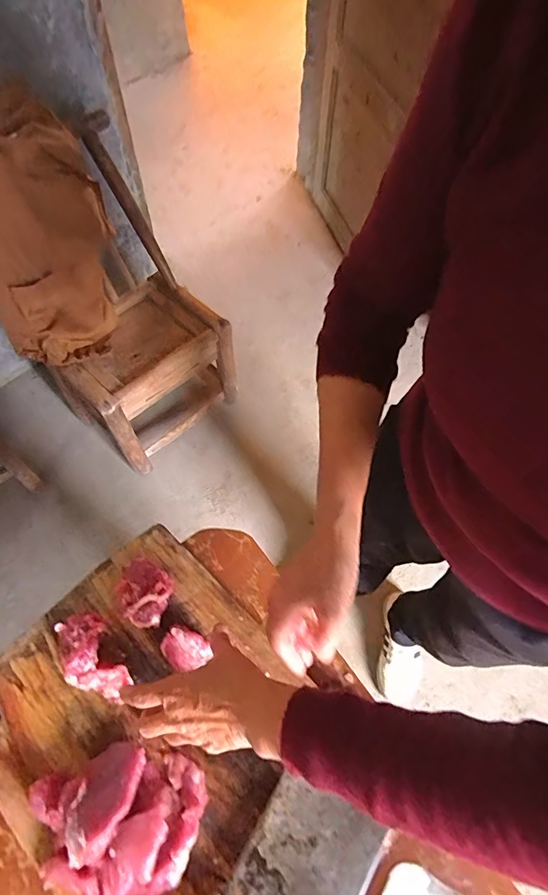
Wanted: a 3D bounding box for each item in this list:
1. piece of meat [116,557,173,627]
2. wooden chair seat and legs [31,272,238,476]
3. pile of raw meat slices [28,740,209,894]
[{"bbox_3d":[-0.142,0.158,0.490,0.063,0.032,0.057,29,64,14],"label":"piece of meat"},{"bbox_3d":[-0.332,-0.199,1.230,0.287,0.304,0.395,39,67,18],"label":"wooden chair seat and legs"},{"bbox_3d":[-0.142,0.327,0.390,0.148,0.035,0.119,14,62,7],"label":"pile of raw meat slices"}]

